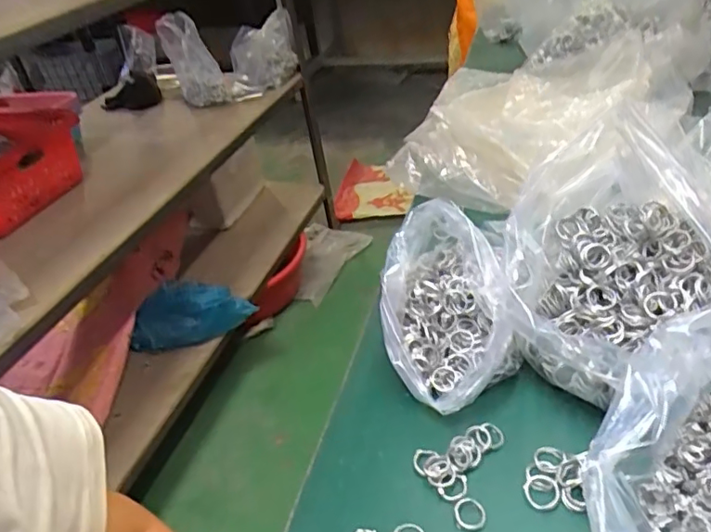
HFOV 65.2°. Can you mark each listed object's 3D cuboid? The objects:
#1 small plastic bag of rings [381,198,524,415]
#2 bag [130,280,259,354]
[{"bbox_3d":[0.078,0.038,0.469,0.111,0.119,0.154,-5,37,3],"label":"small plastic bag of rings"},{"bbox_3d":[-0.378,0.108,1.309,0.290,0.131,0.121,-5,37,7],"label":"bag"}]

